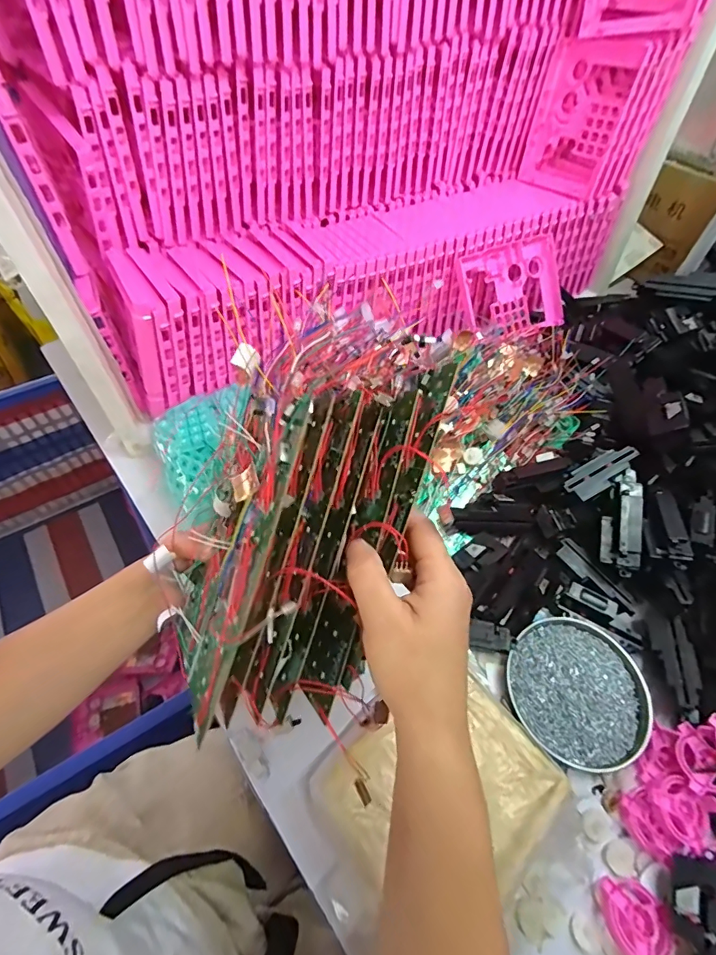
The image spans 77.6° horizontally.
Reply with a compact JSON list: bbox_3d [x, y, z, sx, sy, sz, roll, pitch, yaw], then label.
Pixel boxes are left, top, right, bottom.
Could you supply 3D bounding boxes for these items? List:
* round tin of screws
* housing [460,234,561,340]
[{"bbox_3d":[0.220,0.208,0.442,0.131,0.031,0.132,2,56,-3],"label":"round tin of screws"},{"bbox_3d":[0.231,-0.276,0.665,0.157,0.129,0.019,-20,19,-13],"label":"housing"}]

